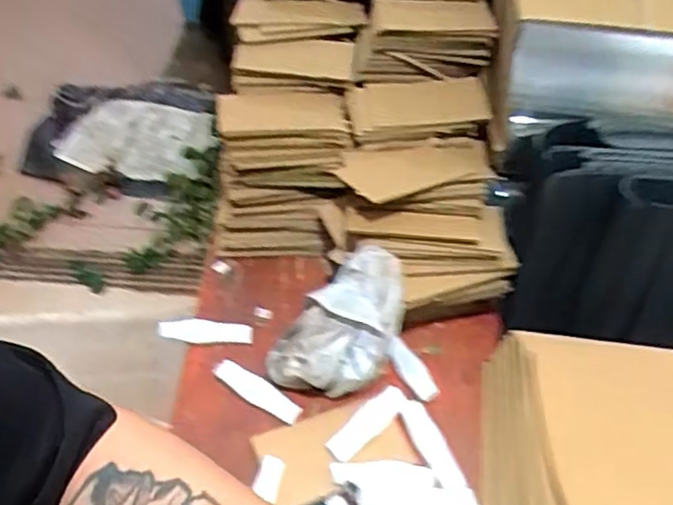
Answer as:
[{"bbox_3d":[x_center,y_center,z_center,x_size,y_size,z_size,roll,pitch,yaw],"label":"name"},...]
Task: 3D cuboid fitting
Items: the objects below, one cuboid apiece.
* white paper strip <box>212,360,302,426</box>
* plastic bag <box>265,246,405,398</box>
[{"bbox_3d":[-0.080,0.138,0.661,0.102,0.018,0.021,30,52,21],"label":"white paper strip"},{"bbox_3d":[0.005,0.071,0.668,0.108,0.097,0.131,17,48,11],"label":"plastic bag"}]

